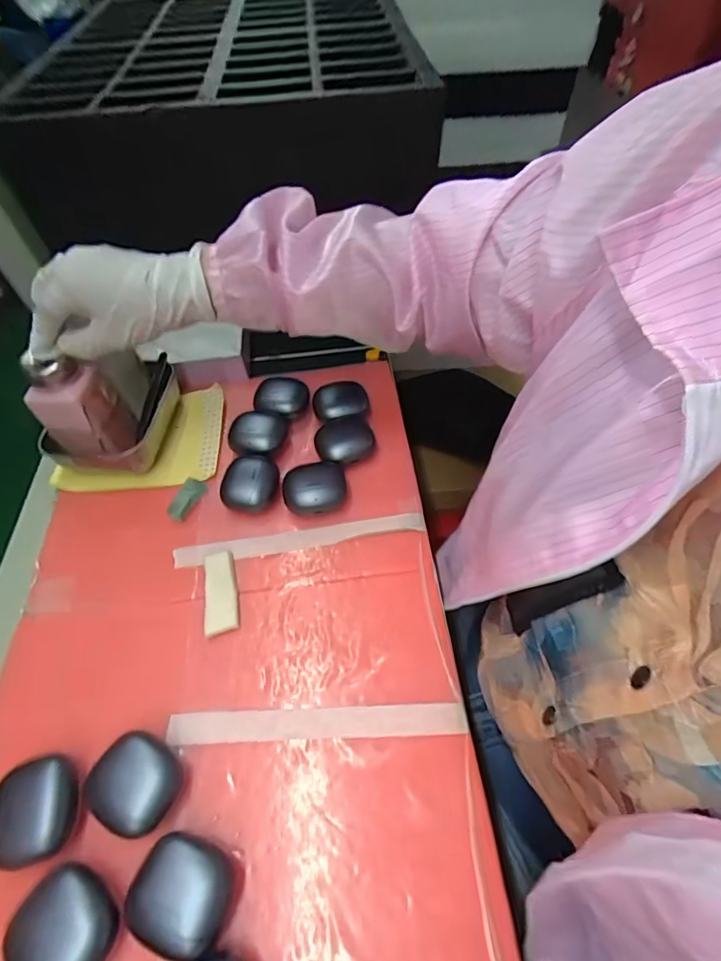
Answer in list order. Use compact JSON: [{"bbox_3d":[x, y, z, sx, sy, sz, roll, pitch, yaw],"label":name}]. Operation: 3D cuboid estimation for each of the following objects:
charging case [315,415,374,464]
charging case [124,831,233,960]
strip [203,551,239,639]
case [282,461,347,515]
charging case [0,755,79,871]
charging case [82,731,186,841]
[{"bbox_3d":[-0.016,-0.037,0.459,0.058,0.021,0.052,-13,56,-7],"label":"charging case"},{"bbox_3d":[-0.101,0.237,0.269,0.053,0.030,0.046,17,58,13],"label":"charging case"},{"bbox_3d":[-0.115,0.092,0.384,0.026,0.006,0.068,-10,56,-5],"label":"strip"},{"bbox_3d":[-0.042,0.009,0.428,0.056,0.024,0.046,-10,56,-5],"label":"case"},{"bbox_3d":[-0.205,0.212,0.300,0.046,0.030,0.054,-11,56,-6],"label":"charging case"},{"bbox_3d":[-0.143,0.195,0.301,0.055,0.031,0.049,21,59,16],"label":"charging case"}]

